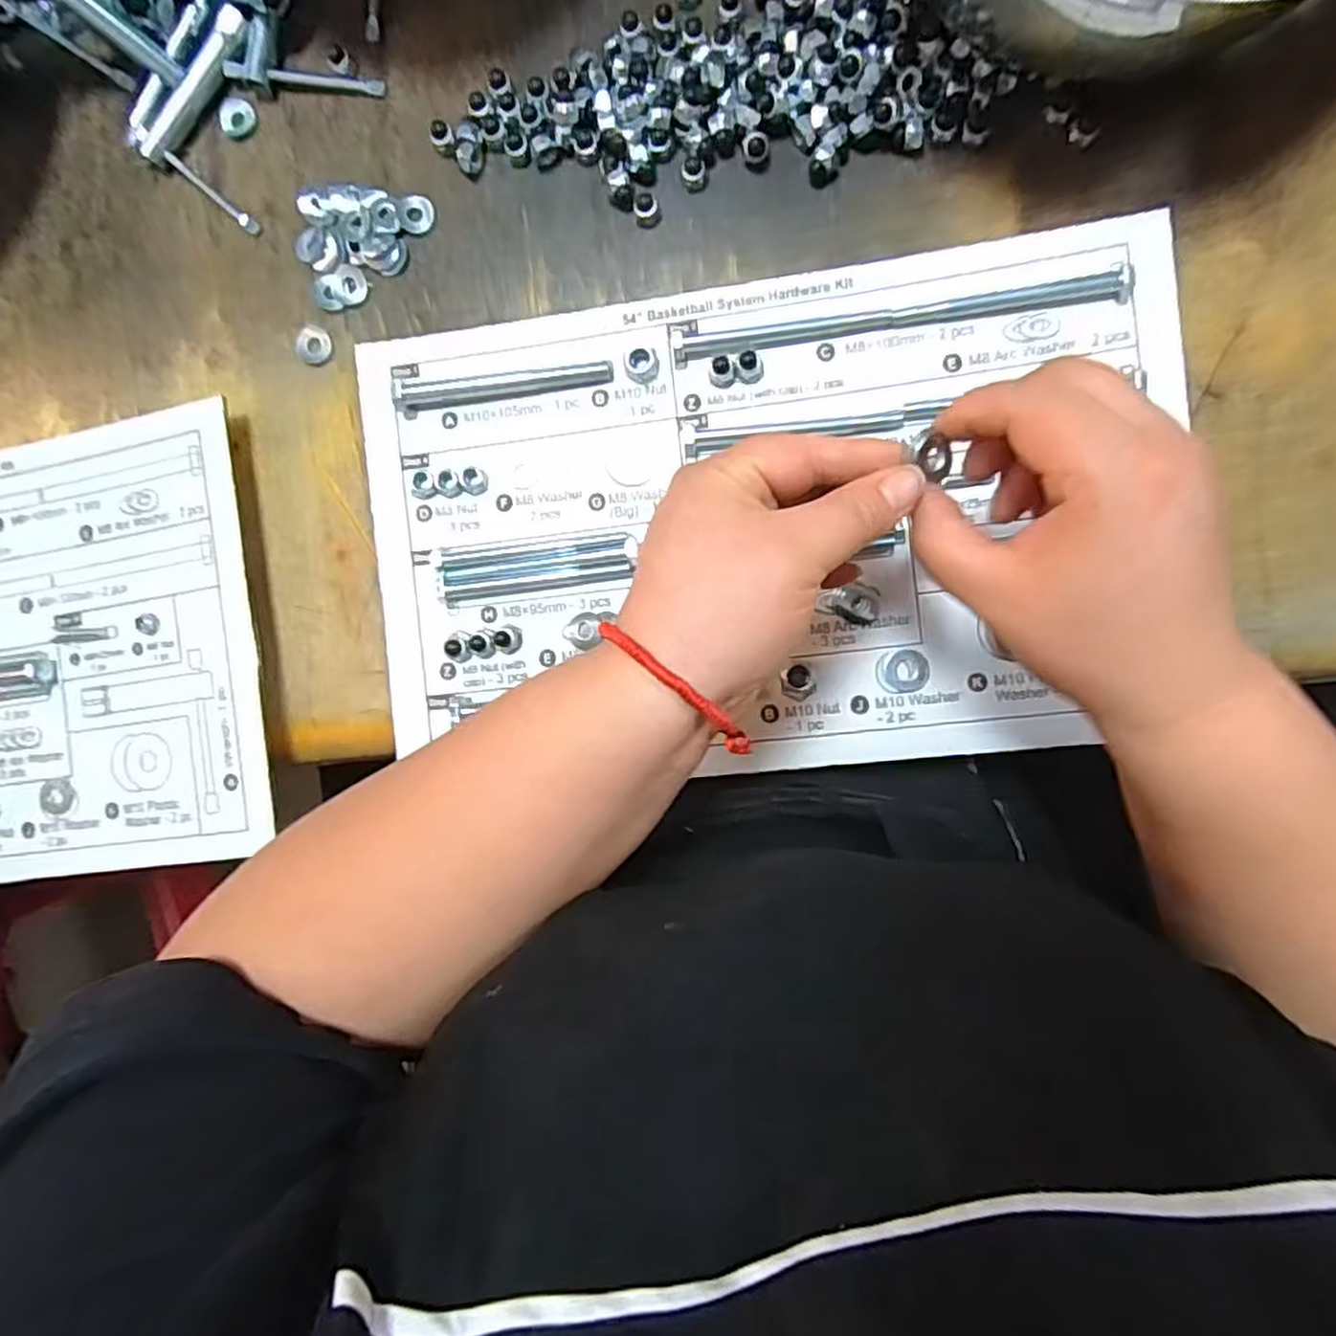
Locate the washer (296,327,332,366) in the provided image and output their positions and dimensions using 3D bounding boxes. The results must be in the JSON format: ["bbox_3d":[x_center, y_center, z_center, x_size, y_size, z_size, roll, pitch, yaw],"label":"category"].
[{"bbox_3d":[-0.190,-0.173,0.395,0.021,0.004,0.019,41,95,5],"label":"washer"}]

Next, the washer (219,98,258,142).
[{"bbox_3d":[-0.233,-0.297,0.400,0.019,0.004,0.020,0,91,7],"label":"washer"}]

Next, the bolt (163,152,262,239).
[{"bbox_3d":[-0.246,-0.257,0.400,0.064,0.007,0.007,41,95,5],"label":"bolt"}]

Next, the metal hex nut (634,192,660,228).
[{"bbox_3d":[-0.011,-0.229,0.368,0.012,0.011,0.013,-14,89,7],"label":"metal hex nut"}]

